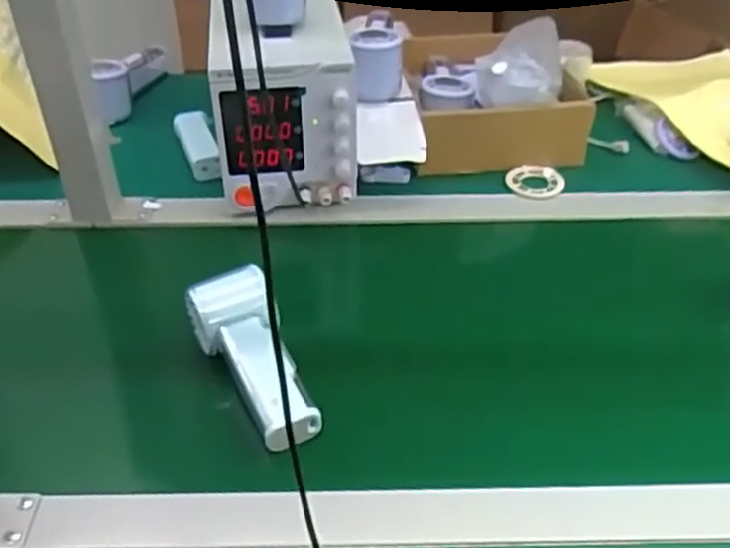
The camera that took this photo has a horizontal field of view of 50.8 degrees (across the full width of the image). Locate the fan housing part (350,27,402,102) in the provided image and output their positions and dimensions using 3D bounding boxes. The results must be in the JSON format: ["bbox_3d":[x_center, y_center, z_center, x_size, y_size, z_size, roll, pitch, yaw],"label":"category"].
[{"bbox_3d":[0.012,-0.206,0.763,0.048,0.059,0.050,2,39,4],"label":"fan housing part"}]

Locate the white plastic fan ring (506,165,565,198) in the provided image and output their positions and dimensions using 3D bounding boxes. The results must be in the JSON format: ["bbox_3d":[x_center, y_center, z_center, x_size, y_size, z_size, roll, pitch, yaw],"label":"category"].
[{"bbox_3d":[0.175,-0.094,0.778,0.055,0.007,0.050,-2,46,2],"label":"white plastic fan ring"}]

